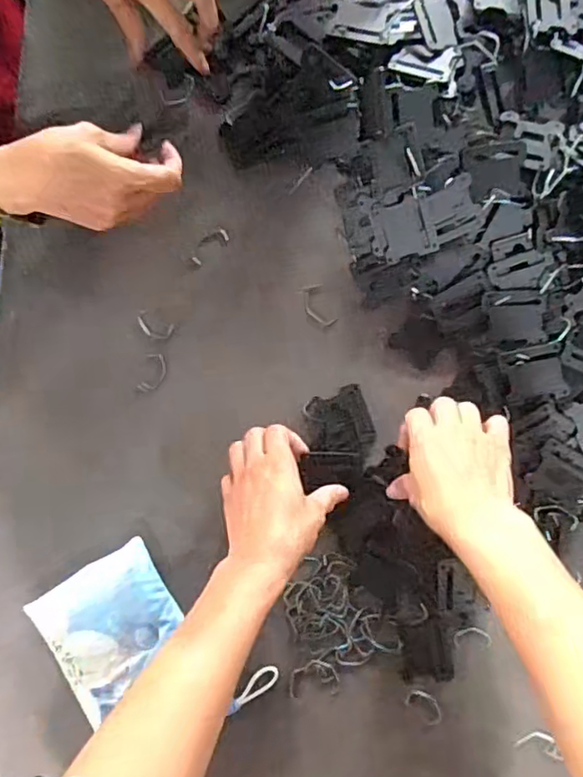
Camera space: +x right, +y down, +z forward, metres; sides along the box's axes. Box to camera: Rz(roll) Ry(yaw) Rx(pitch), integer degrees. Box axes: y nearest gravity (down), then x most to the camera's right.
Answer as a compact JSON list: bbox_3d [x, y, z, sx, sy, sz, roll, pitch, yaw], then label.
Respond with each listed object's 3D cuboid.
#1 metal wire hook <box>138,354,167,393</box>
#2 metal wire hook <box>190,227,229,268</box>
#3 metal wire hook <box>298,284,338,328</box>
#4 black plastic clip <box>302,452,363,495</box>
[{"bbox_3d":[-0.122,-0.013,0.508,0.019,0.005,0.035,18,91,5],"label":"metal wire hook"},{"bbox_3d":[-0.073,-0.125,0.509,0.041,0.004,0.018,-37,86,3],"label":"metal wire hook"},{"bbox_3d":[0.022,-0.071,0.498,0.022,0.004,0.040,-23,87,4],"label":"metal wire hook"},{"bbox_3d":[0.036,0.068,0.486,0.049,0.013,0.028,5,89,5],"label":"black plastic clip"}]

